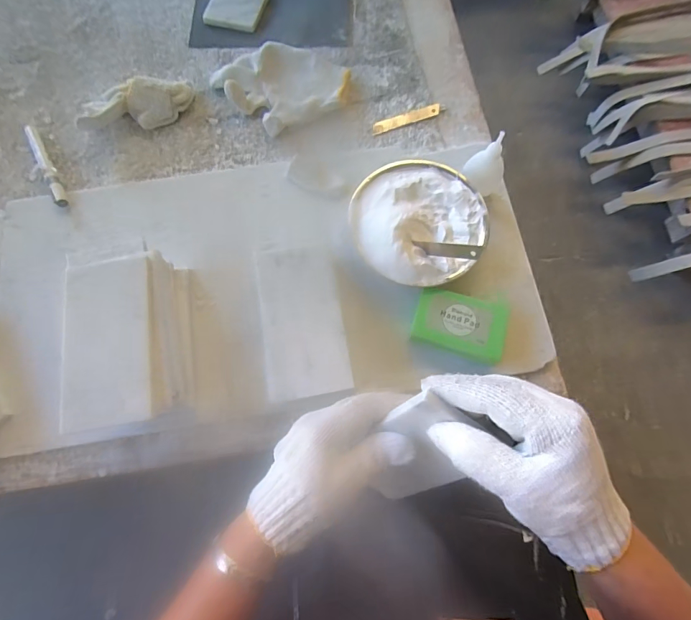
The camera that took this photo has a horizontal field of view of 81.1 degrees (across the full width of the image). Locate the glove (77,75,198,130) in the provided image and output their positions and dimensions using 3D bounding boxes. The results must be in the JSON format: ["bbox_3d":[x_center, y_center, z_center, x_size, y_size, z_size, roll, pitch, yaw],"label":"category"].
[{"bbox_3d":[-0.267,-0.260,0.515,0.141,0.043,0.051,-12,75,-5],"label":"glove"}]

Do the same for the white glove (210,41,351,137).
[{"bbox_3d":[-0.080,-0.299,0.527,0.150,0.031,0.124,-31,77,-10],"label":"white glove"}]

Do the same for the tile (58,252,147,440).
[{"bbox_3d":[-0.210,0.025,0.354,0.070,0.011,0.148,-8,74,-4],"label":"tile"}]

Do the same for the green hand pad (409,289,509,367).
[{"bbox_3d":[0.127,0.017,0.446,0.099,0.013,0.067,11,74,1],"label":"green hand pad"}]

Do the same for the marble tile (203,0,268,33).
[{"bbox_3d":[-0.157,-0.440,0.584,0.081,0.010,0.079,15,74,3],"label":"marble tile"}]

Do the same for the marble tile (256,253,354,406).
[{"bbox_3d":[-0.043,0.008,0.389,0.076,0.011,0.147,-8,74,-4],"label":"marble tile"}]

